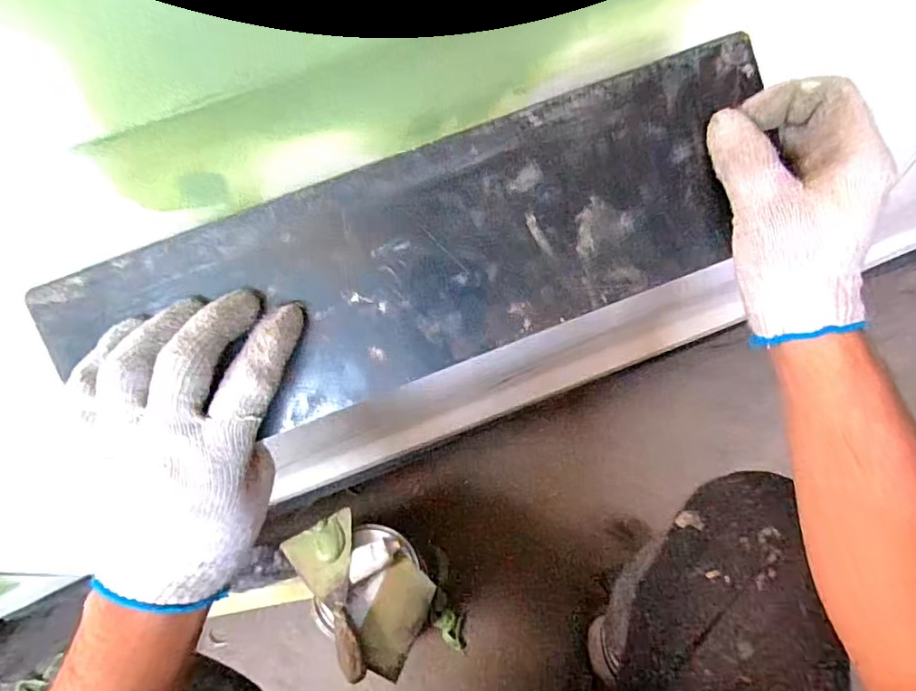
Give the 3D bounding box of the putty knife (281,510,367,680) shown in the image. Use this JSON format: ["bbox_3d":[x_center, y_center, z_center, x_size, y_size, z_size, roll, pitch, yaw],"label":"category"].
[{"bbox_3d":[-0.161,0.324,0.668,0.101,0.031,0.198,-21,58,-10],"label":"putty knife"}]

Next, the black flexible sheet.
[{"bbox_3d":[-0.015,-0.046,0.272,0.365,0.004,0.114,-21,96,-3],"label":"black flexible sheet"}]

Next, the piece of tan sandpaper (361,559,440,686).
[{"bbox_3d":[-0.078,0.343,0.653,0.068,0.019,0.125,15,59,13],"label":"piece of tan sandpaper"}]

